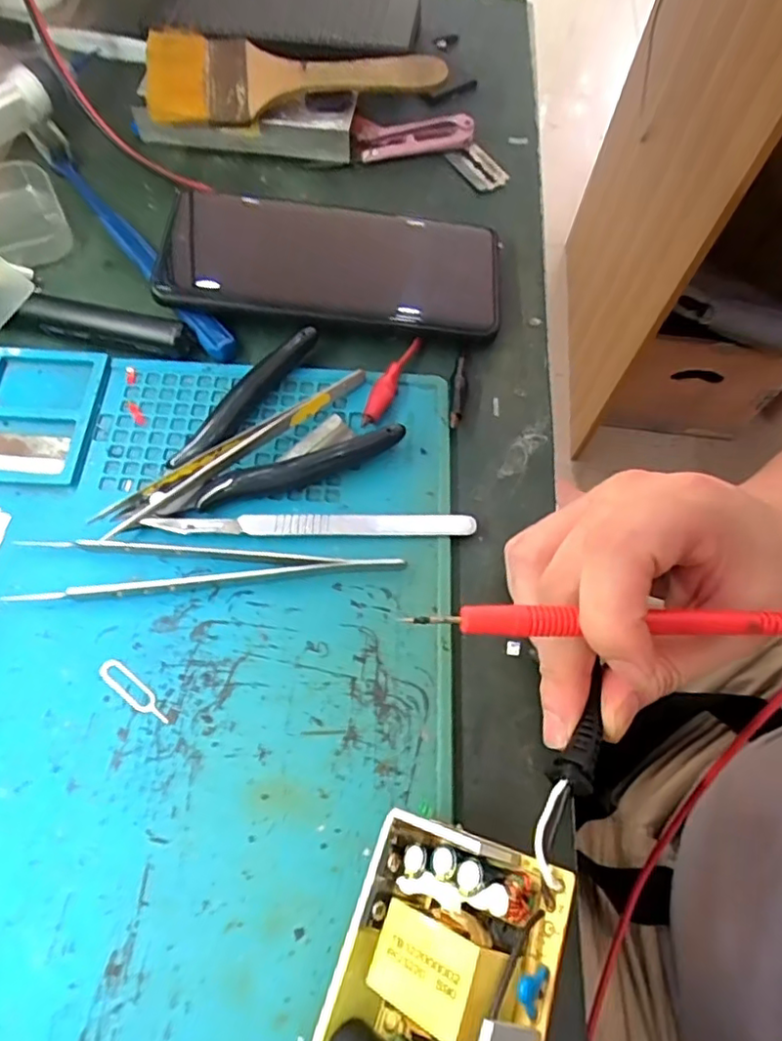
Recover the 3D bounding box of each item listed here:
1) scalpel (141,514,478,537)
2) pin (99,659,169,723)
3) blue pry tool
[{"bbox_3d":[-0.032,0.002,0.254,0.133,0.006,0.009,0,65,-3],"label":"scalpel"},{"bbox_3d":[-0.095,0.063,0.224,0.033,0.004,0.008,36,68,13],"label":"pin"},{"bbox_3d":[-0.130,-0.140,0.312,0.012,0.011,0.172,-35,71,-18],"label":"blue pry tool"}]

